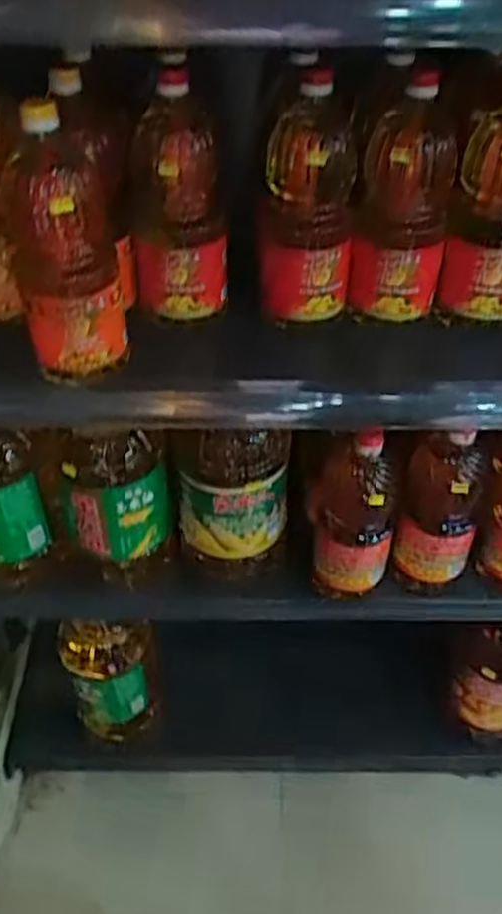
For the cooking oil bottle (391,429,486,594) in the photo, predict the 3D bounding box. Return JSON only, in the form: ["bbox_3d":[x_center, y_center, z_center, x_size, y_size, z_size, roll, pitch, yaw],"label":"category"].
[{"bbox_3d":[0.247,0.085,0.968,0.095,0.267,0.076,14,45,15],"label":"cooking oil bottle"}]

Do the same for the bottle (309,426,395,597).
[{"bbox_3d":[0.134,0.056,0.983,0.097,0.273,0.120,0,43,1],"label":"bottle"}]

